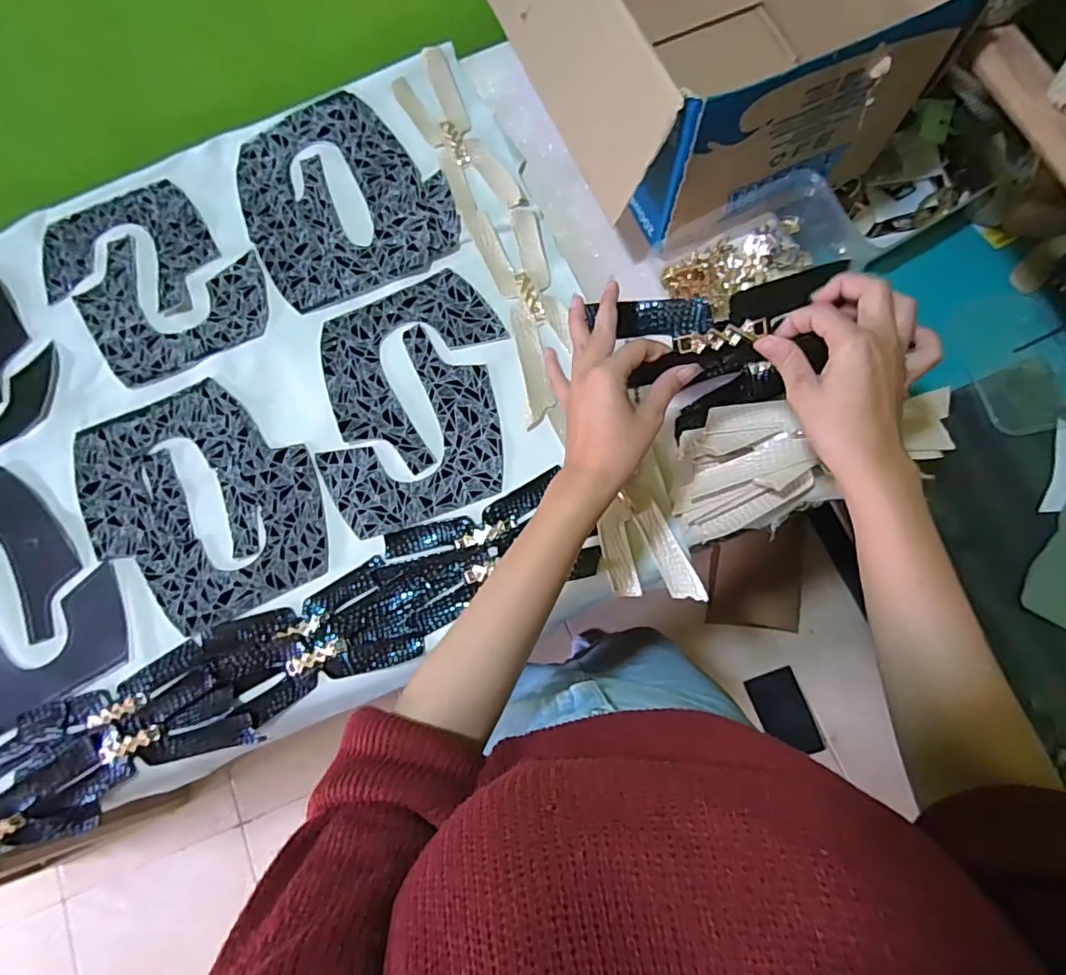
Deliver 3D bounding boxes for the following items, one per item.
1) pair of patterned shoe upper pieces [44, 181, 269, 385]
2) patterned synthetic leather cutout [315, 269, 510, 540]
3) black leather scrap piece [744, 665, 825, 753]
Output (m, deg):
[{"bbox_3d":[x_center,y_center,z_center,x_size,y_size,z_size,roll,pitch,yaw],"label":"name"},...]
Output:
[{"bbox_3d":[-0.413,-0.226,0.599,0.267,0.012,0.179,41,79,11],"label":"pair of patterned shoe upper pieces"},{"bbox_3d":[-0.124,-0.088,0.559,0.185,0.009,0.246,-10,81,0],"label":"patterned synthetic leather cutout"},{"bbox_3d":[0.520,0.467,1.147,0.100,0.009,0.161,-24,71,15],"label":"black leather scrap piece"}]

